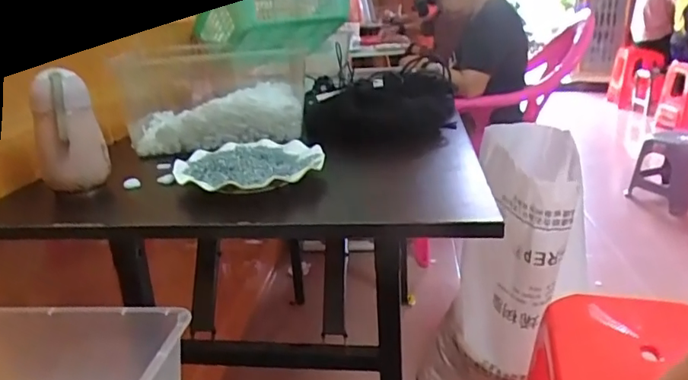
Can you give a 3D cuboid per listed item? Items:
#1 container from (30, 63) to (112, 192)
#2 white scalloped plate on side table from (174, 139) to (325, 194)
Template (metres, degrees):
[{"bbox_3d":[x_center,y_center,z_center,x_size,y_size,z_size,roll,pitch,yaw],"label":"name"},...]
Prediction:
[{"bbox_3d":[-0.332,-0.074,0.646,0.075,0.138,0.070,-12,22,-25],"label":"container"},{"bbox_3d":[-0.120,-0.035,0.675,0.175,0.026,0.172,-2,20,1],"label":"white scalloped plate on side table"}]

